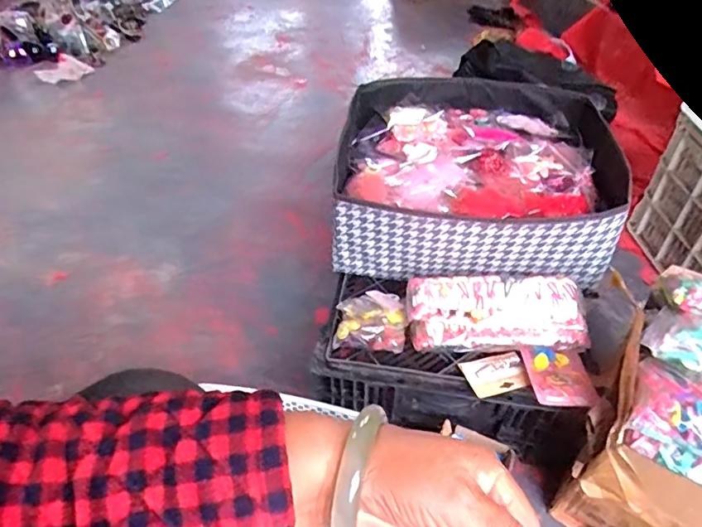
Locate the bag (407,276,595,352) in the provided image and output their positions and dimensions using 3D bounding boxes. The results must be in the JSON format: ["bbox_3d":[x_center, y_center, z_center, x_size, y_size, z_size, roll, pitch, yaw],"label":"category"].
[{"bbox_3d":[0.194,0.065,0.703,0.226,0.073,0.099,0,46,0],"label":"bag"}]

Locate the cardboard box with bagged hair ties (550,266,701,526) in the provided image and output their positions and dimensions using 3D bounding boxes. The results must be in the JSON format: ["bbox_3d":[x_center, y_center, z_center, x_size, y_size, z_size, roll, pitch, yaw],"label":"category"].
[{"bbox_3d":[0.403,0.211,0.644,0.187,0.313,0.251,21,50,19],"label":"cardboard box with bagged hair ties"}]

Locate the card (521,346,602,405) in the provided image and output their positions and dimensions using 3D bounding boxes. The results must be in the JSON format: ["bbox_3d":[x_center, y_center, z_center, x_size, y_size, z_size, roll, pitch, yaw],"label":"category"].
[{"bbox_3d":[0.273,0.146,0.665,0.077,0.020,0.090,0,46,0],"label":"card"}]

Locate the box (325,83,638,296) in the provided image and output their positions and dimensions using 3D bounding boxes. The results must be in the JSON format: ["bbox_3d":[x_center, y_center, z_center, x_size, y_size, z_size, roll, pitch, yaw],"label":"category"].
[{"bbox_3d":[0.182,-0.144,0.824,0.374,0.162,0.371,5,46,5],"label":"box"}]

